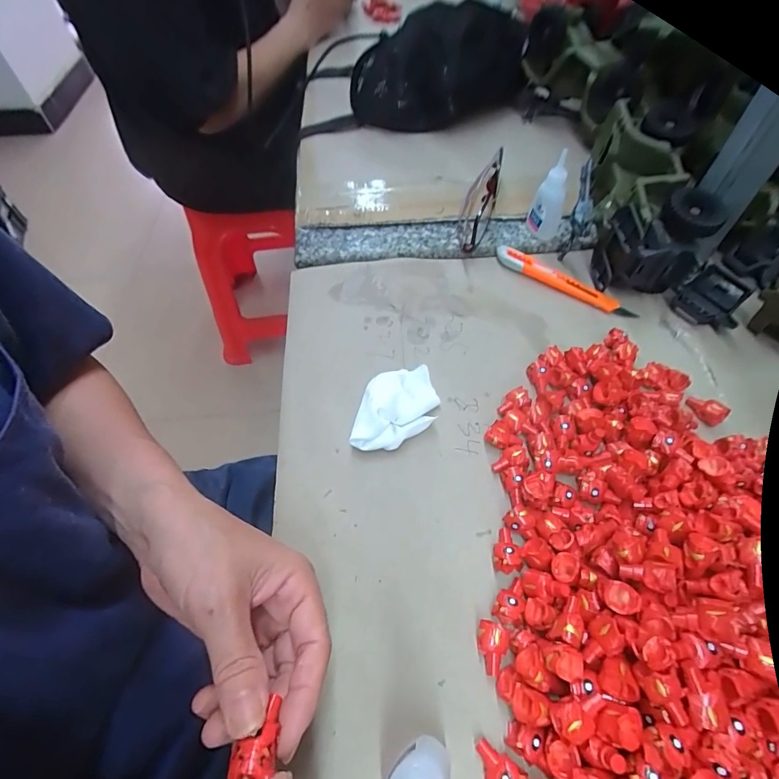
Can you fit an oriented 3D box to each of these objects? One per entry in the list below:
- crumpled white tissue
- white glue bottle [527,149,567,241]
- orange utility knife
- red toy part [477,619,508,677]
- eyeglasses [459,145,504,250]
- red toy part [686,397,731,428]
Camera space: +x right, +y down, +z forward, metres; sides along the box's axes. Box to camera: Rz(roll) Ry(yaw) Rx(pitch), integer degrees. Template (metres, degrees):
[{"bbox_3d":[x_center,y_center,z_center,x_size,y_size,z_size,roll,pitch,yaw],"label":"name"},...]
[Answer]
[{"bbox_3d":[0.004,0.012,0.318,0.082,0.024,0.049,-33,61,-20],"label":"crumpled white tissue"},{"bbox_3d":[0.152,-0.180,0.407,0.030,0.080,0.020,13,57,10],"label":"white glue bottle"},{"bbox_3d":[0.158,-0.100,0.397,0.134,0.013,0.018,33,62,22],"label":"orange utility knife"},{"bbox_3d":[0.056,0.140,0.234,0.016,0.012,0.025,8,56,7],"label":"red toy part"},{"bbox_3d":[0.093,-0.196,0.443,0.031,0.036,0.124,14,69,11],"label":"eyeglasses"},{"bbox_3d":[0.233,0.015,0.317,0.026,0.013,0.012,36,63,23],"label":"red toy part"}]

